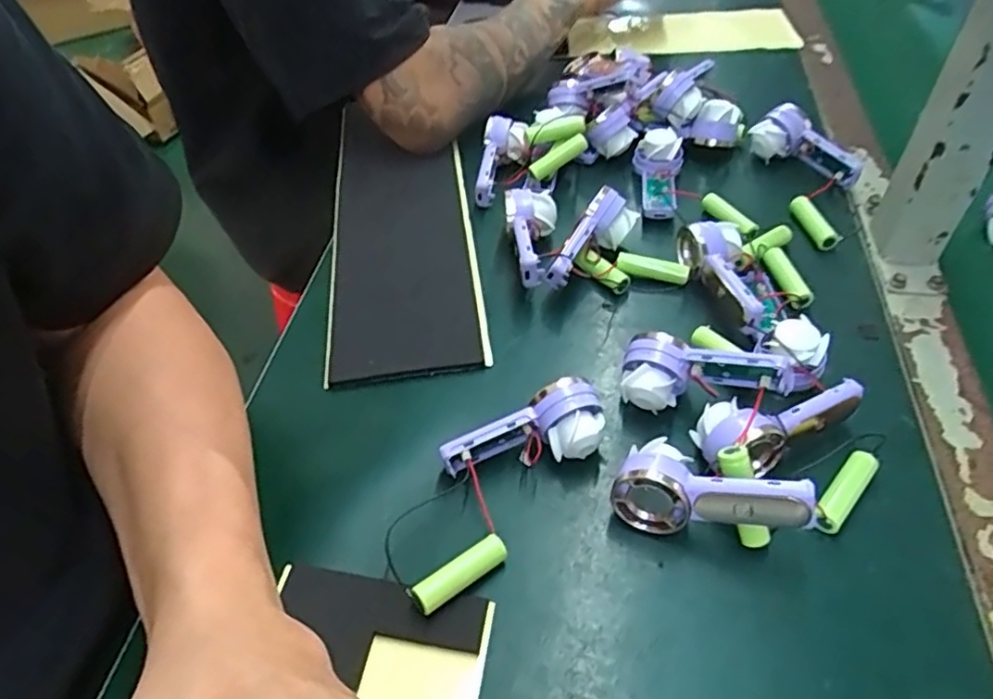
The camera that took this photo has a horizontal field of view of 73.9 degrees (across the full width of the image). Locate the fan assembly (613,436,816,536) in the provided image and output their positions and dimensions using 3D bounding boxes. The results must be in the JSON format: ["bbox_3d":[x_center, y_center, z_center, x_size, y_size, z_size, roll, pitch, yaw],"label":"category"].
[{"bbox_3d":[0.107,0.070,0.329,0.088,0.047,0.035,7,30,20],"label":"fan assembly"}]

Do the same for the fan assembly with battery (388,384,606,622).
[{"bbox_3d":[-0.002,0.068,0.346,0.059,0.032,0.139,33,59,29],"label":"fan assembly with battery"}]

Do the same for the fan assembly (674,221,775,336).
[{"bbox_3d":[0.159,-0.048,0.439,0.041,0.035,0.095,-16,50,-10],"label":"fan assembly"}]

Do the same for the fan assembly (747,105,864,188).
[{"bbox_3d":[0.252,-0.163,0.535,0.089,0.038,0.027,35,58,14],"label":"fan assembly"}]

